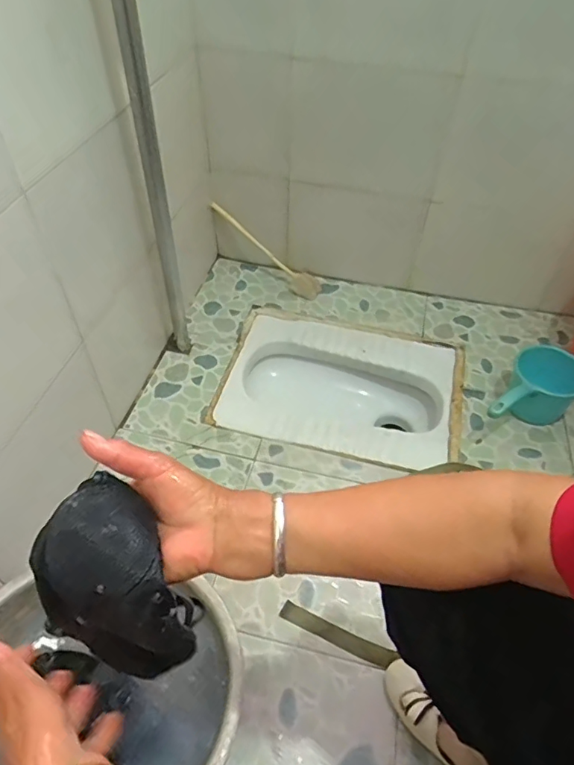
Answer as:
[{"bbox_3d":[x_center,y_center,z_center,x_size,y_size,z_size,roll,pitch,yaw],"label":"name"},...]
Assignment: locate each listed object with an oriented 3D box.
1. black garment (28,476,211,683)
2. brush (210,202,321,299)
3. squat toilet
[{"bbox_3d":[-0.118,0.138,0.343,0.103,0.070,0.135,-25,79,-27],"label":"black garment"},{"bbox_3d":[-0.055,-0.346,1.294,0.350,0.042,0.063,42,54,-3],"label":"brush"},{"bbox_3d":[0.117,0.041,1.152,0.494,0.146,0.371,13,50,9],"label":"squat toilet"}]

